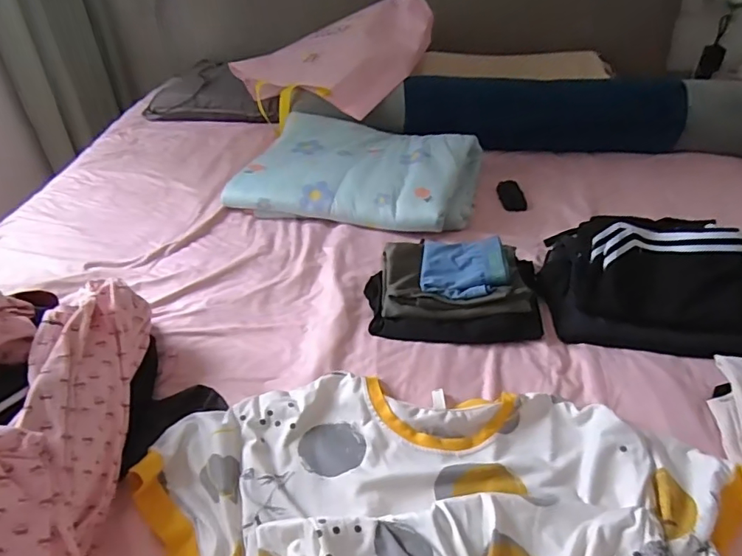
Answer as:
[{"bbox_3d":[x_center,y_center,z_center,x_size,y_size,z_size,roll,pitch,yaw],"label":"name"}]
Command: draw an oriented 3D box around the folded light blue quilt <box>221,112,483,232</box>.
[{"bbox_3d":[-0.027,-0.249,1.197,0.531,0.105,0.347,11,40,16],"label":"folded light blue quilt"}]

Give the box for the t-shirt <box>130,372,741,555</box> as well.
[{"bbox_3d":[0.066,0.275,0.554,0.663,0.049,0.388,3,39,6],"label":"t-shirt"}]

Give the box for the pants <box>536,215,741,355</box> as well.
[{"bbox_3d":[0.461,-0.013,0.848,0.329,0.119,0.262,8,39,12],"label":"pants"}]

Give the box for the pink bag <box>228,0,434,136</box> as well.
[{"bbox_3d":[-0.082,-0.617,1.429,0.522,0.084,0.440,-40,61,-8],"label":"pink bag"}]

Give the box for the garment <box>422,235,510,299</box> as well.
[{"bbox_3d":[0.156,-0.022,0.870,0.137,0.034,0.141,3,39,6],"label":"garment"}]

